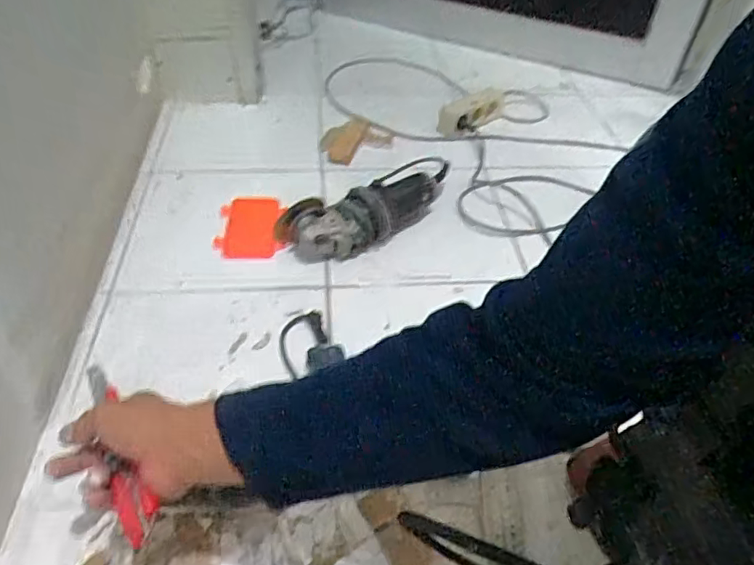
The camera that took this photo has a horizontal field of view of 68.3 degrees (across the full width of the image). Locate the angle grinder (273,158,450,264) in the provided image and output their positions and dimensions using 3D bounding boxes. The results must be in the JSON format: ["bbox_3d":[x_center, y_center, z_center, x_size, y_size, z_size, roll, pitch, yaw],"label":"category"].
[{"bbox_3d":[0.004,-0.116,0.880,0.321,0.079,0.095,-28,52,-28],"label":"angle grinder"}]

